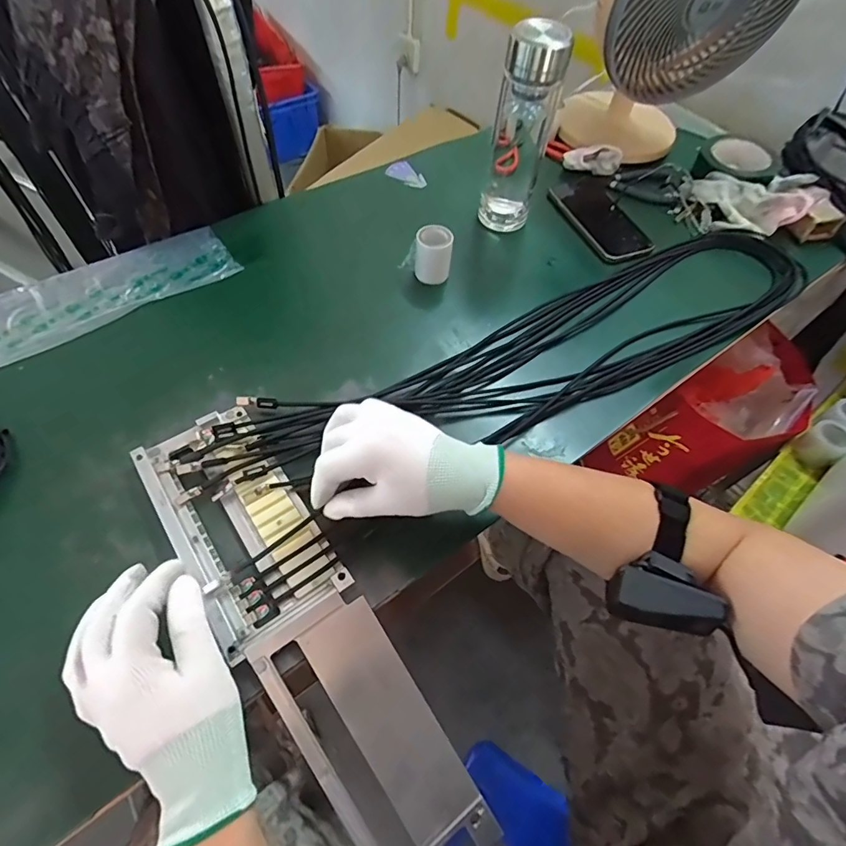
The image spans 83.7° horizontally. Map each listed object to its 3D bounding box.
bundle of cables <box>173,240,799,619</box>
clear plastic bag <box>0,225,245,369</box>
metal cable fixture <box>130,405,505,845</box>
[{"bbox_3d":[0.119,-0.068,0.490,0.700,0.039,0.172,-27,65,-17],"label":"bundle of cables"},{"bbox_3d":[-0.378,-0.127,0.513,0.343,0.018,0.107,-31,64,-21],"label":"clear plastic bag"},{"bbox_3d":[-0.091,0.154,0.359,0.100,0.042,0.394,-34,76,-22],"label":"metal cable fixture"}]

